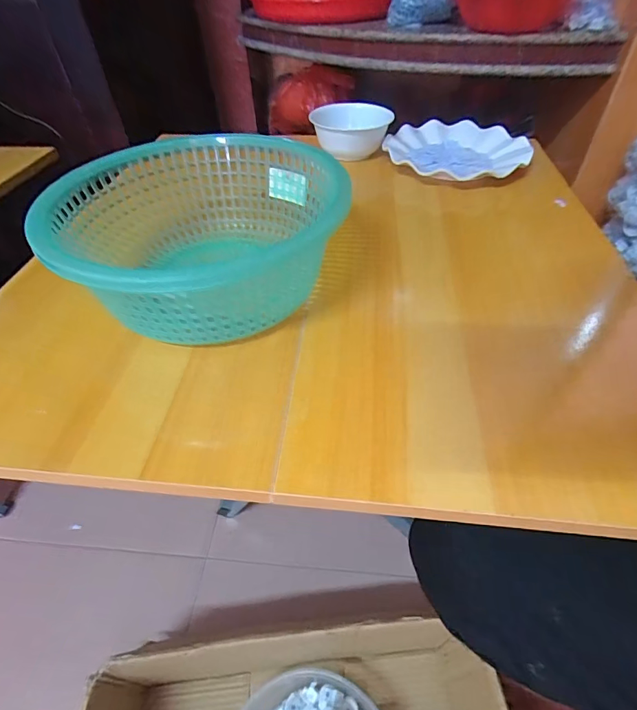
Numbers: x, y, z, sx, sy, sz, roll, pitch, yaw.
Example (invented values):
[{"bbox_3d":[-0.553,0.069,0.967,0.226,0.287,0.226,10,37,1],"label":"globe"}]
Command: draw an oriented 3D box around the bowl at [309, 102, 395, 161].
[{"bbox_3d":[0.046,-0.317,0.586,0.106,0.051,0.113,-2,46,2],"label":"bowl"}]

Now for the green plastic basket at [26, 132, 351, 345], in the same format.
[{"bbox_3d":[-0.103,-0.102,0.361,0.213,0.095,0.233,31,55,29],"label":"green plastic basket"}]

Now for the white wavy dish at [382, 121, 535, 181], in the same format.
[{"bbox_3d":[0.185,-0.275,0.558,0.184,0.025,0.167,9,47,11],"label":"white wavy dish"}]

